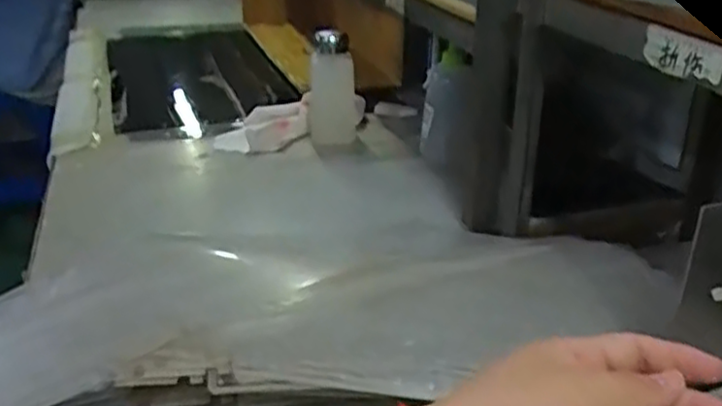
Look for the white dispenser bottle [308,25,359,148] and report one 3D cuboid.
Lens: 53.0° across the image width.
[{"bbox_3d":[-0.034,-0.136,0.864,0.057,0.121,0.081,-9,32,-11],"label":"white dispenser bottle"}]

